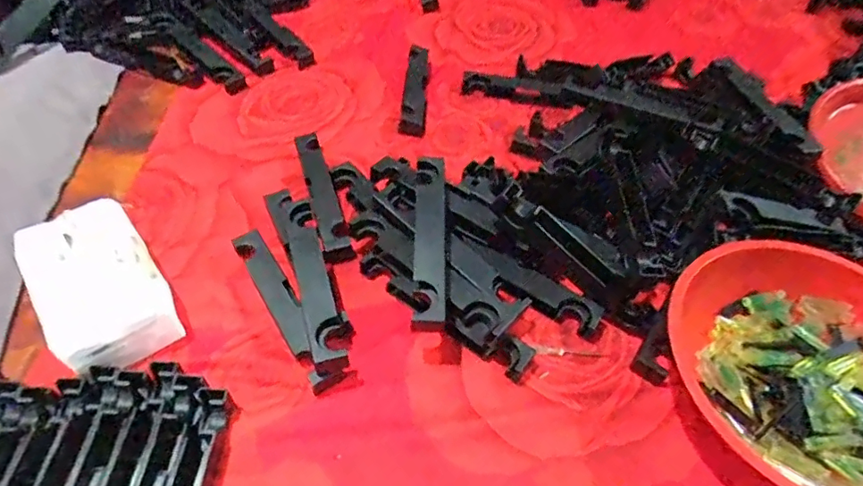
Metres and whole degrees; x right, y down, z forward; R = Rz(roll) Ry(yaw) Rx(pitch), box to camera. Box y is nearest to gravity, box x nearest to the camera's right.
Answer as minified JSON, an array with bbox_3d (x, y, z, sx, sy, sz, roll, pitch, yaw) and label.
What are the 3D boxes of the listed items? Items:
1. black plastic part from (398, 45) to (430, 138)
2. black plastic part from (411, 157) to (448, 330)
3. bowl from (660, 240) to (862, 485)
[{"bbox_3d":[-0.022,-0.220,0.745,0.033,0.020,0.184,3,51,0],"label":"black plastic part"},{"bbox_3d":[-0.001,-0.007,0.504,0.030,0.020,0.189,1,51,-1],"label":"black plastic part"},{"bbox_3d":[0.333,0.111,0.455,0.220,0.073,0.236,1,51,-1],"label":"bowl"}]

